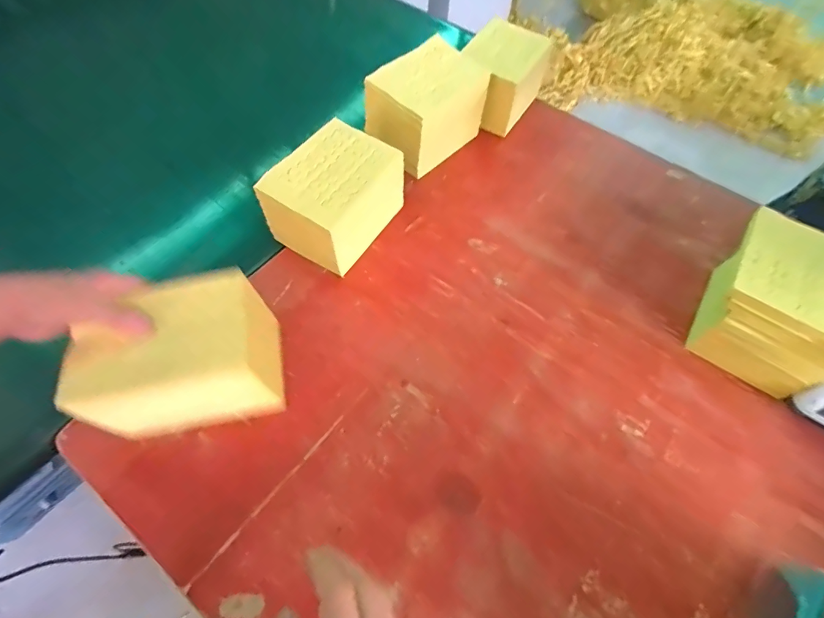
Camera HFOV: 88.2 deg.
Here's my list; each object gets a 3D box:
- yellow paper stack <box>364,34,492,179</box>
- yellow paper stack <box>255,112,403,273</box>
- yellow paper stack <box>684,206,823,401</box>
[{"bbox_3d":[0.021,-0.312,0.674,0.108,0.129,0.193,41,65,20],"label":"yellow paper stack"},{"bbox_3d":[-0.100,-0.144,0.576,0.120,0.115,0.161,29,62,14],"label":"yellow paper stack"},{"bbox_3d":[0.442,-0.012,0.526,0.129,0.111,0.191,30,62,15],"label":"yellow paper stack"}]

